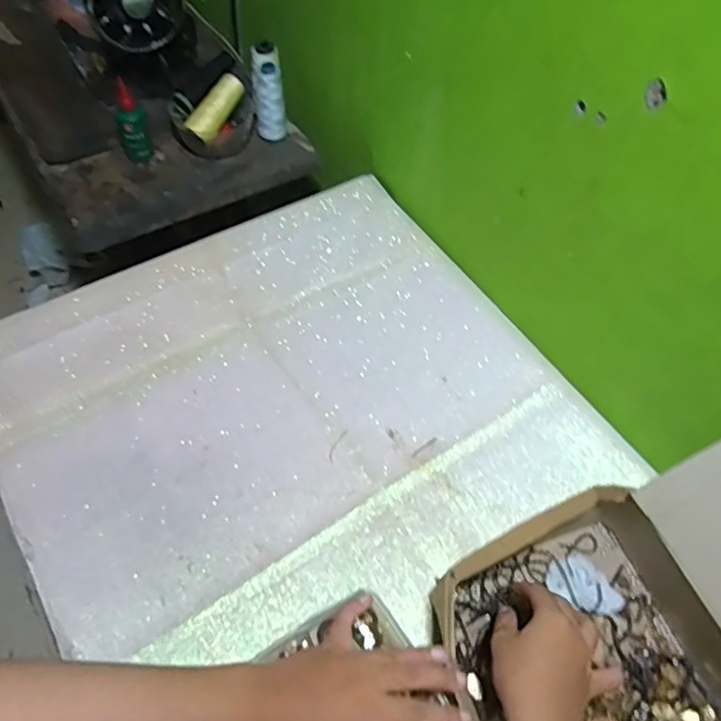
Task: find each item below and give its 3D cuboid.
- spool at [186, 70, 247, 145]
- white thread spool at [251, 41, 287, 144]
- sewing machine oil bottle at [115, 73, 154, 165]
[{"bbox_3d":[-0.217,-0.379,0.898,0.036,0.032,0.112,30,80,17],"label":"spool"},{"bbox_3d":[-0.140,-0.405,0.910,0.044,0.138,0.038,-6,33,-6],"label":"white thread spool"},{"bbox_3d":[-0.334,-0.346,0.869,0.045,0.111,0.045,-14,58,-11],"label":"sewing machine oil bottle"}]

